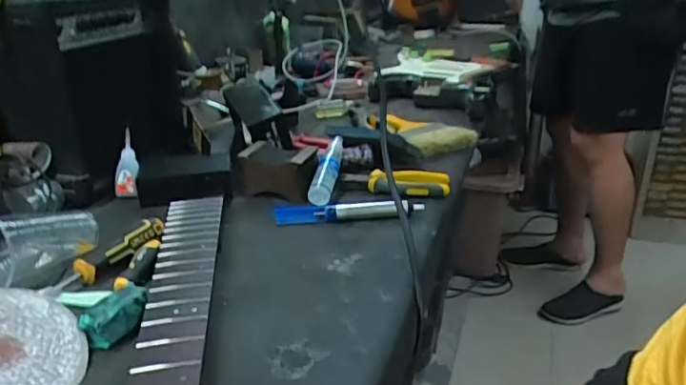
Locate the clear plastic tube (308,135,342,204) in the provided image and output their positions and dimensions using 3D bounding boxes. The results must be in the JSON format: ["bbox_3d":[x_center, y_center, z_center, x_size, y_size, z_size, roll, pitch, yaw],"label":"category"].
[{"bbox_3d":[-0.021,-0.031,0.736,0.027,0.045,0.138,4,25,9],"label":"clear plastic tube"}]

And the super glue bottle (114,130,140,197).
[{"bbox_3d":[-0.294,-0.040,0.741,0.036,0.091,0.013,1,-3,2],"label":"super glue bottle"}]

